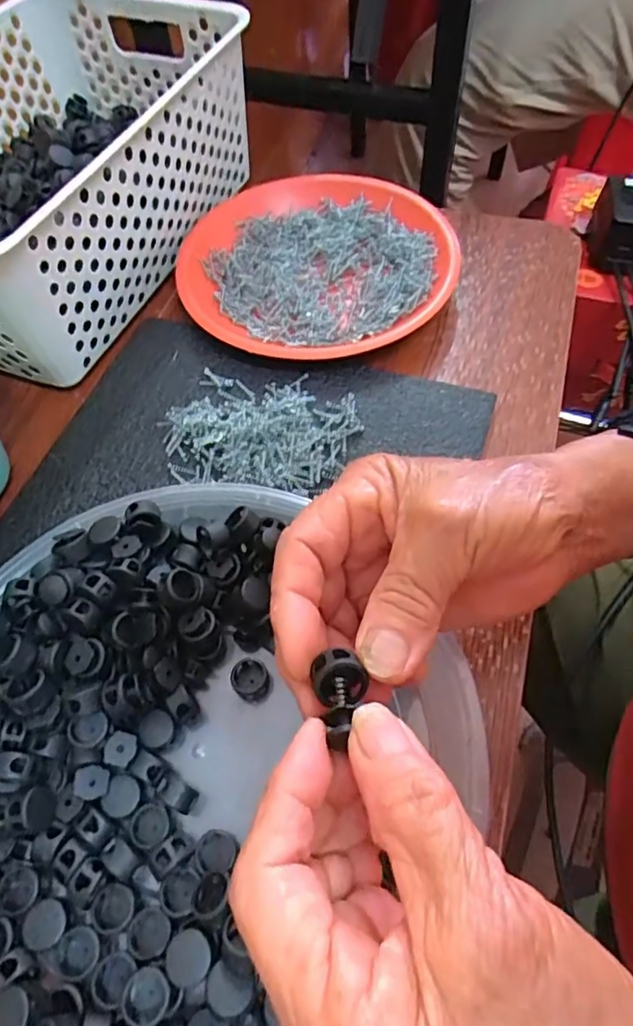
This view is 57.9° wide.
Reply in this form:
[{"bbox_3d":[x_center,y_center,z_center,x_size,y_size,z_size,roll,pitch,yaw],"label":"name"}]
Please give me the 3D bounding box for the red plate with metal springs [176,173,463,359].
[{"bbox_3d":[0.002,-0.180,0.414,0.188,0.022,0.183,1,60,3],"label":"red plate with metal springs"}]

